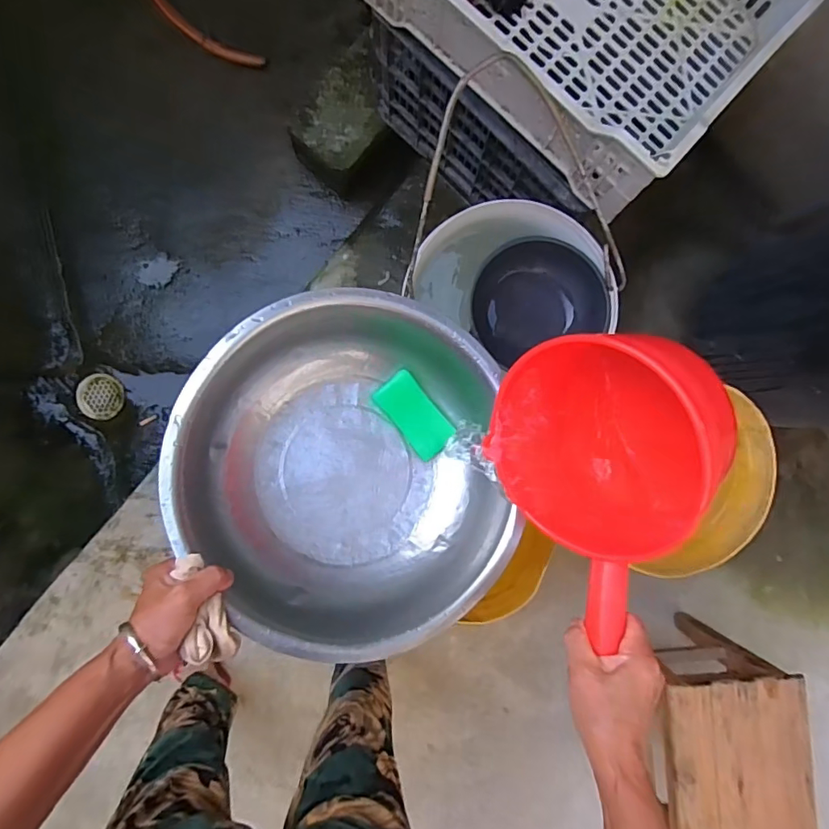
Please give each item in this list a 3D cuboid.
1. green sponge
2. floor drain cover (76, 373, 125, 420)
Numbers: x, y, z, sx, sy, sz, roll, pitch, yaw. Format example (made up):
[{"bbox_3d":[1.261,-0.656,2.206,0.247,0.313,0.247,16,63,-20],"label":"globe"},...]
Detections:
[{"bbox_3d":[0.001,0.002,0.614,0.053,0.011,0.106,-39,92,-2],"label":"green sponge"},{"bbox_3d":[-0.784,-0.045,1.242,0.103,0.012,0.111,7,97,-11],"label":"floor drain cover"}]

